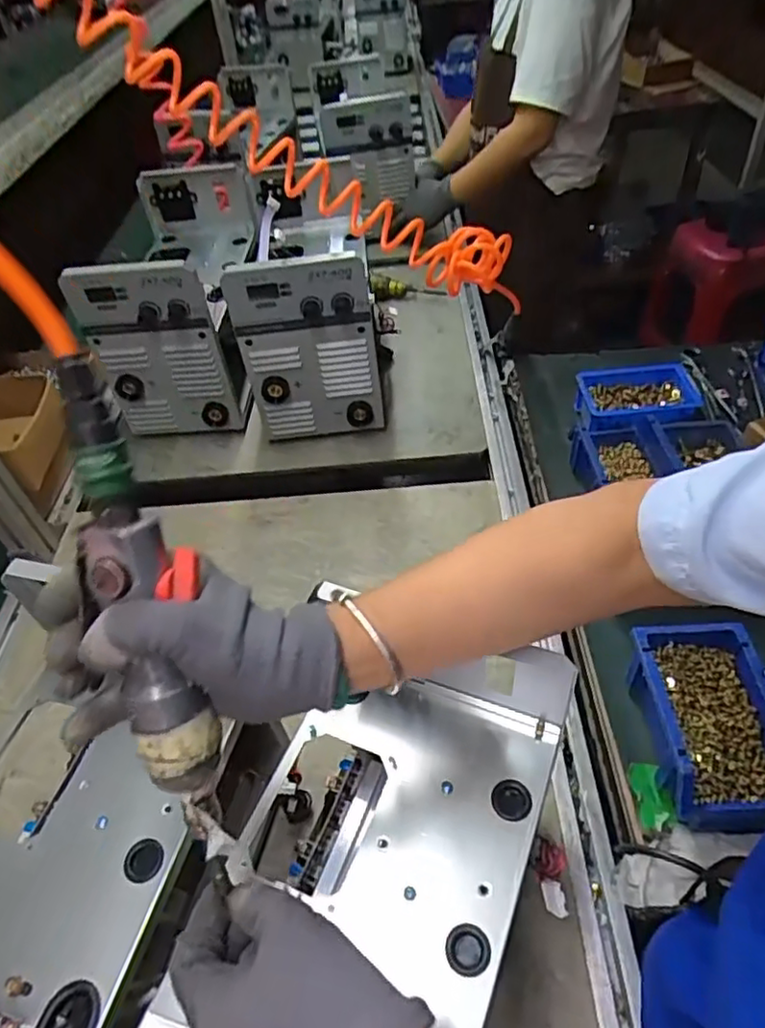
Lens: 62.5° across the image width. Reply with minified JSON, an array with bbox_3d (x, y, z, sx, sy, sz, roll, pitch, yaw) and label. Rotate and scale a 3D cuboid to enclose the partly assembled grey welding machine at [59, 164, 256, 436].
[{"bbox_3d":[-0.321,-0.367,1.029,0.197,0.255,0.398,-6,47,2],"label":"partly assembled grey welding machine"}]

